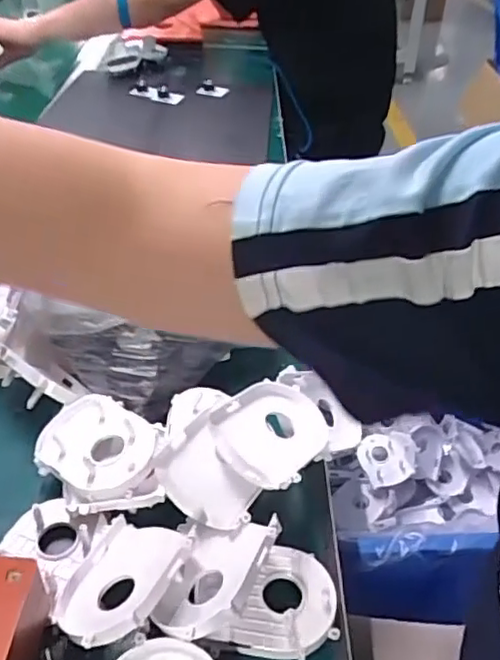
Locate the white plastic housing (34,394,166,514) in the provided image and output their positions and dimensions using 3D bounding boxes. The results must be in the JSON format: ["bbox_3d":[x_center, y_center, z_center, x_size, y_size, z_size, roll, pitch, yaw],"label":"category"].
[{"bbox_3d":[-0.105,0.084,0.434,0.086,0.029,0.090,-6,38,-10],"label":"white plastic housing"}]

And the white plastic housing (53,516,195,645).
[{"bbox_3d":[-0.072,0.148,0.360,0.071,0.022,0.083,-7,24,34],"label":"white plastic housing"}]

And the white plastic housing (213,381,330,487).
[{"bbox_3d":[0.016,0.069,0.426,0.067,0.014,0.082,38,41,16],"label":"white plastic housing"}]

